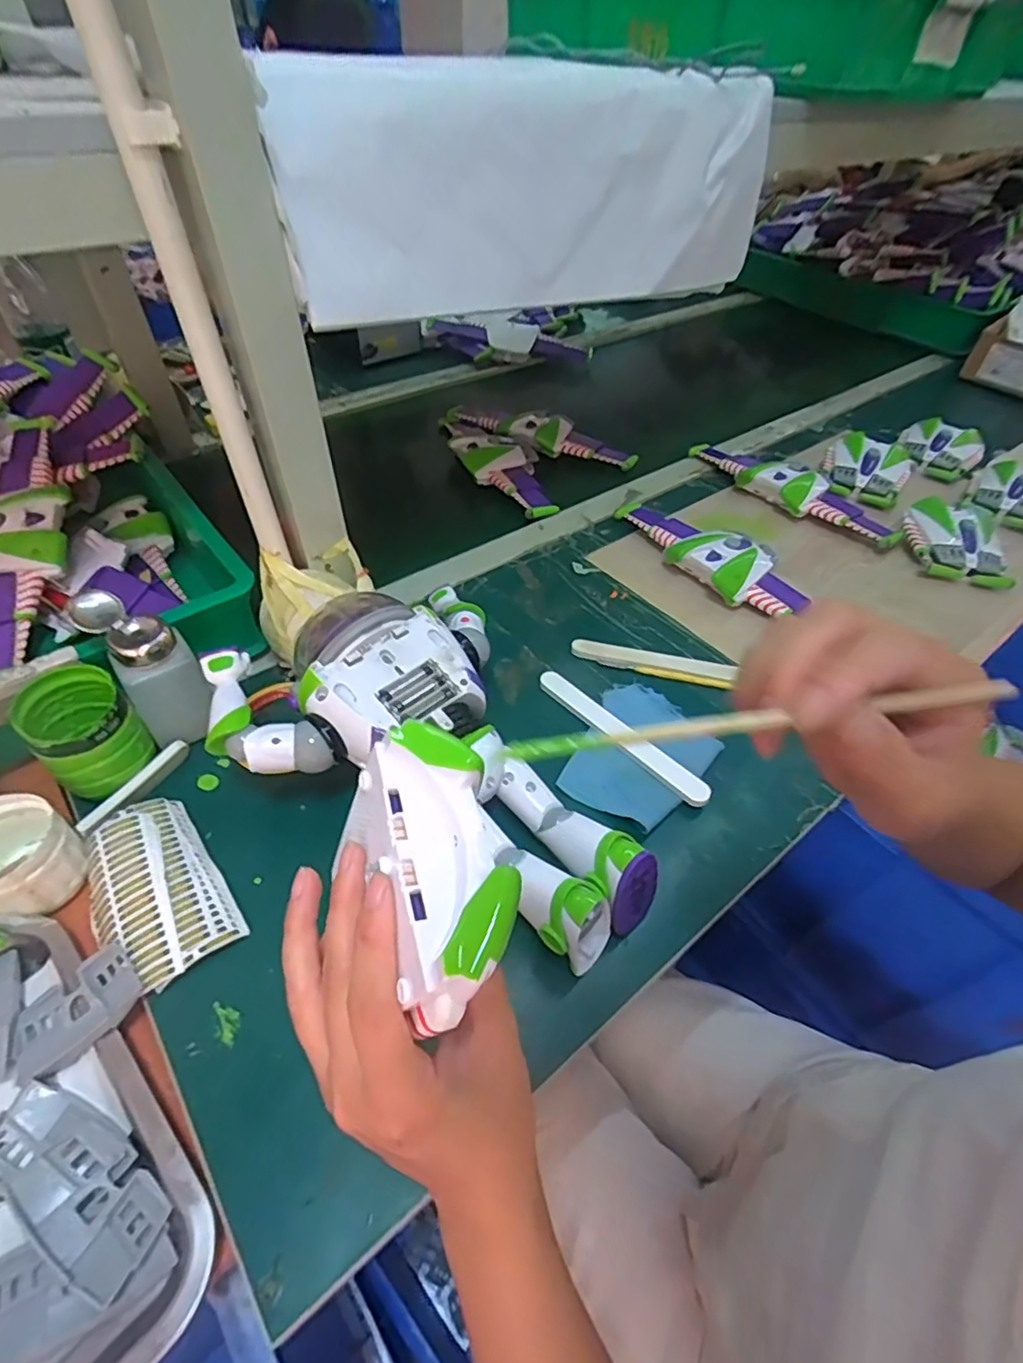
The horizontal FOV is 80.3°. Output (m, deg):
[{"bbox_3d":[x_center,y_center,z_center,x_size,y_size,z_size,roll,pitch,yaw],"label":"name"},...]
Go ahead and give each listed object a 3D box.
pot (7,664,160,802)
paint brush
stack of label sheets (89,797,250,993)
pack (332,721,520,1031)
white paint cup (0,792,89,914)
[{"bbox_3d":[-0.302,0.037,0.434,0.063,0.074,0.062,1,48,-2],"label":"pot"},{"bbox_3d":[0.075,0.013,0.190,0.154,0.006,0.005,-7,45,5],"label":"paint brush"},{"bbox_3d":[-0.235,0.138,0.400,0.071,0.034,0.124,-32,52,-26],"label":"stack of label sheets"},{"bbox_3d":[-0.029,0.066,0.219,0.051,0.034,0.100,-16,50,-12],"label":"pack"},{"bbox_3d":[-0.324,0.114,0.398,0.063,0.063,0.061,1,48,-2],"label":"white paint cup"}]

